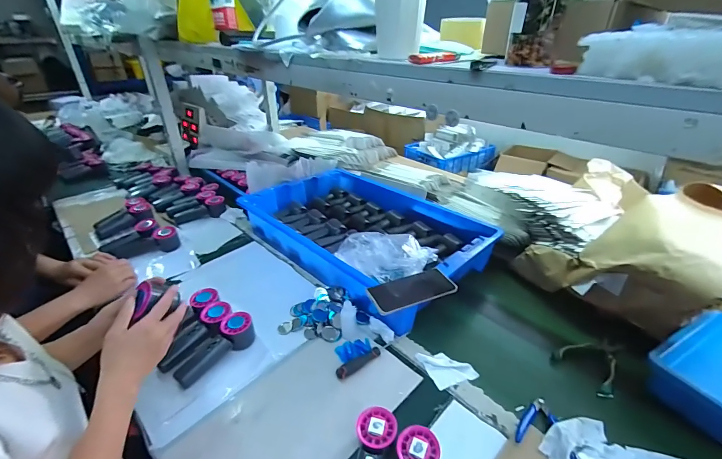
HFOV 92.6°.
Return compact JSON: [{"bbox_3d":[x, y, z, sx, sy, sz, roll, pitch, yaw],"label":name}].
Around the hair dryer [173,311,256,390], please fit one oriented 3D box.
[{"bbox_3d":[-0.272,0.226,0.651,0.066,0.055,0.156,17,38,26],"label":"hair dryer"}]

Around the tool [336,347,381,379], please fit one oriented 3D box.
[{"bbox_3d":[-0.001,0.239,0.627,0.095,0.015,0.023,-23,38,-28],"label":"tool"}]

